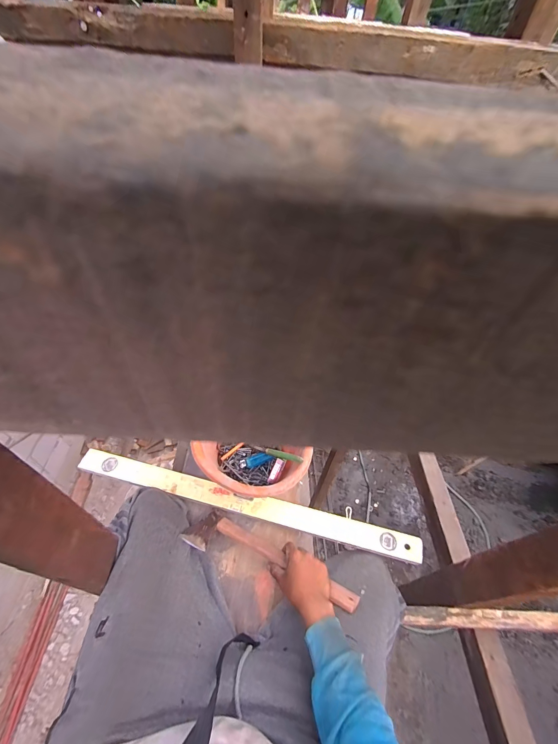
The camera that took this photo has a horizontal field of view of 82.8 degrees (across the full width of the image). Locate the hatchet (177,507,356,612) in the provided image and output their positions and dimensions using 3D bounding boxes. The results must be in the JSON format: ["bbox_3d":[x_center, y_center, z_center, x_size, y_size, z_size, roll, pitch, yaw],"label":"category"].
[{"bbox_3d":[-0.020,0.363,0.610,0.340,0.059,0.082,17,50,18],"label":"hatchet"}]

